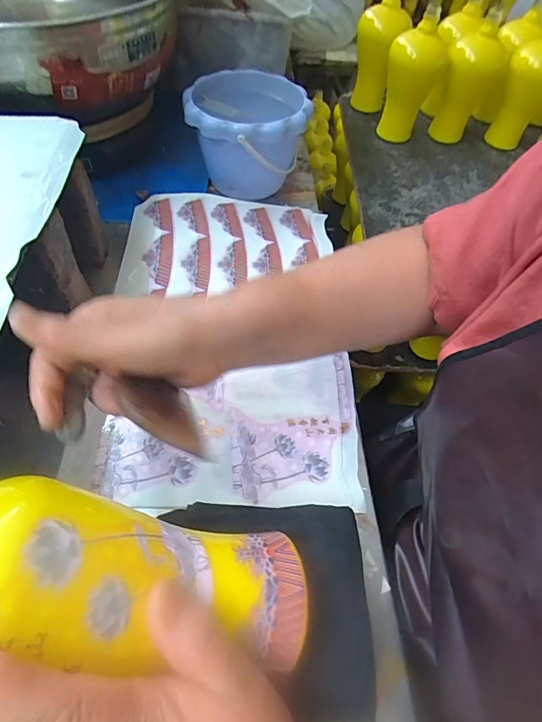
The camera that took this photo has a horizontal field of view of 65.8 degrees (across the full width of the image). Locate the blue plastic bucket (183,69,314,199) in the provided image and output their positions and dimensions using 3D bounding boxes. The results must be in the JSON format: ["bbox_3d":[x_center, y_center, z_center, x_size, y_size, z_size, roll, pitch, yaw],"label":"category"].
[{"bbox_3d":[-0.031,-0.293,0.555,0.147,0.105,0.148,1,57,-2],"label":"blue plastic bucket"}]

